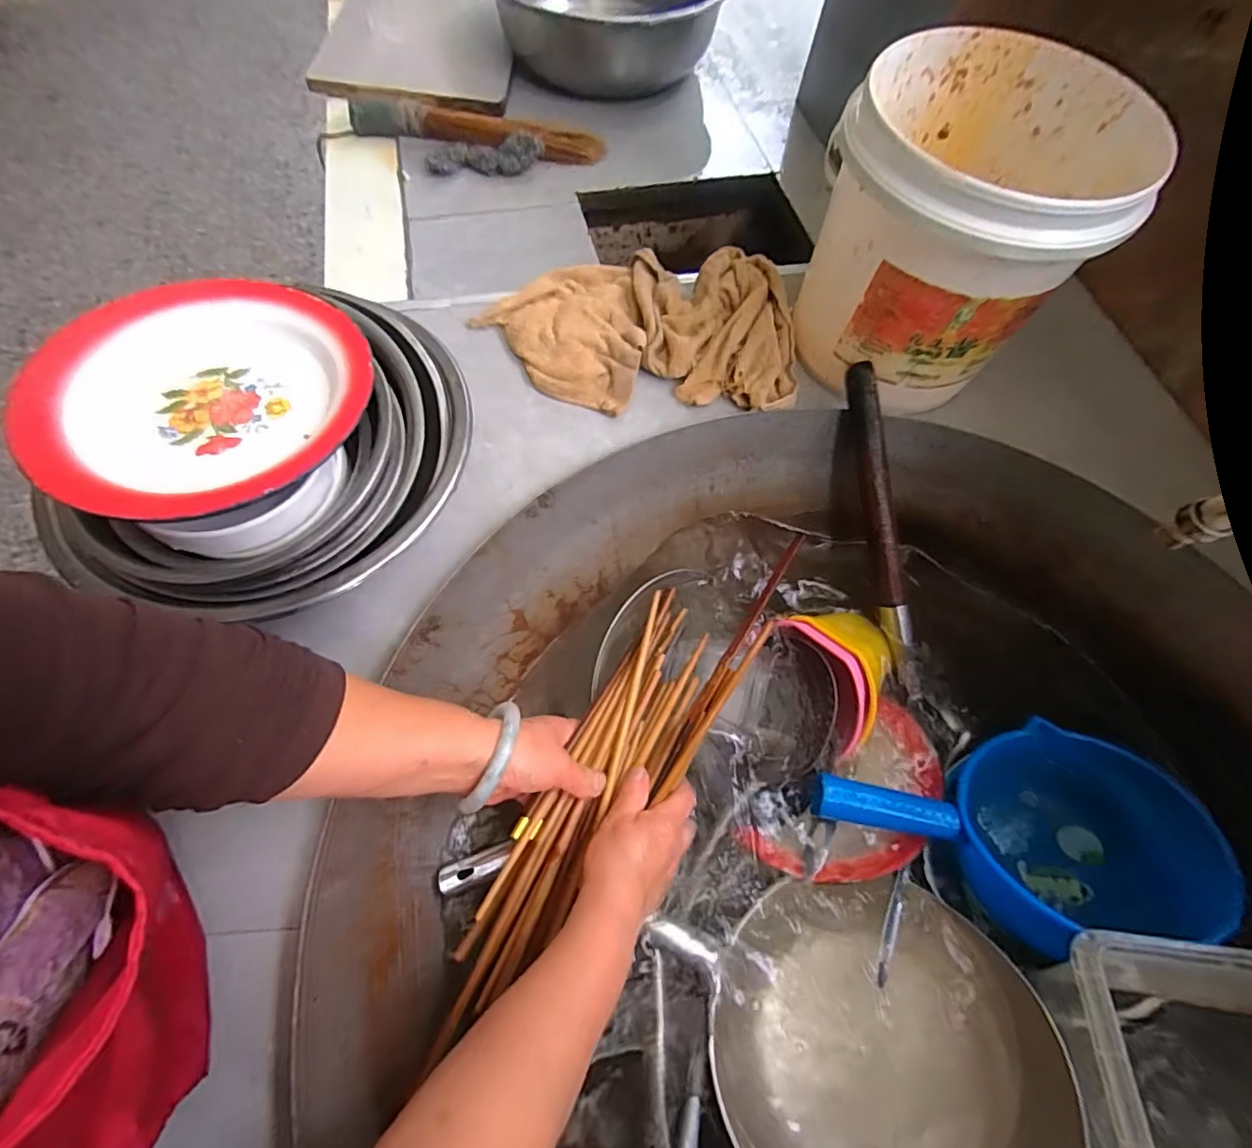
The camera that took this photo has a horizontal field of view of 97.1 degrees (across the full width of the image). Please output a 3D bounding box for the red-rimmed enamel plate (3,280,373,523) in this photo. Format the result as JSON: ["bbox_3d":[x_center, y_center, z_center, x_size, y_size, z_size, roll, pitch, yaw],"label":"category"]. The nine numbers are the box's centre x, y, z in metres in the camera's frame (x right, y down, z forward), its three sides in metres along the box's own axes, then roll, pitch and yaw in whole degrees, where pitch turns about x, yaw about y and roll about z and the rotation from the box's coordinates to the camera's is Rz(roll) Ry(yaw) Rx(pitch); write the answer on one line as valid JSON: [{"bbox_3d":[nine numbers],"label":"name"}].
[{"bbox_3d":[-0.259,-0.113,0.346,0.186,0.037,0.187,1,66,-3],"label":"red-rimmed enamel plate"}]

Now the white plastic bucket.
[{"bbox_3d":[0.267,-0.284,0.472,0.201,0.190,0.210,1,66,-3],"label":"white plastic bucket"}]

